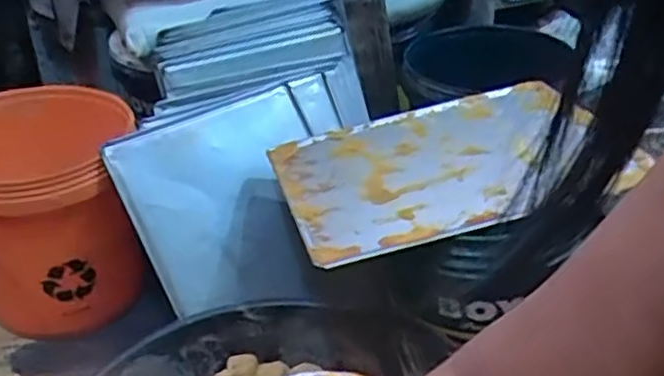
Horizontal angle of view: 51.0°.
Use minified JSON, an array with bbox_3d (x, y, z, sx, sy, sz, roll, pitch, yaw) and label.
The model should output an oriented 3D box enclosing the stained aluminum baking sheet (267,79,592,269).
[{"bbox_3d":[0.146,-0.039,0.943,0.421,0.015,0.307,-16,32,-7],"label":"stained aluminum baking sheet"}]

